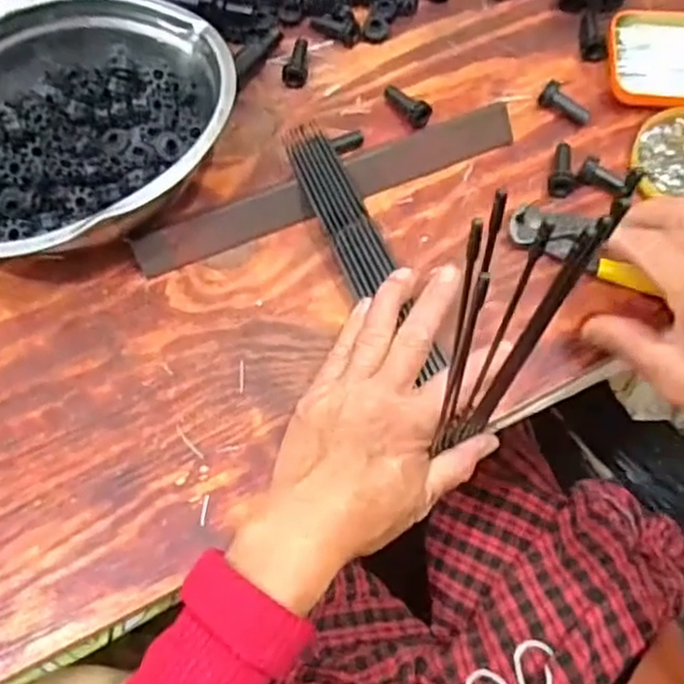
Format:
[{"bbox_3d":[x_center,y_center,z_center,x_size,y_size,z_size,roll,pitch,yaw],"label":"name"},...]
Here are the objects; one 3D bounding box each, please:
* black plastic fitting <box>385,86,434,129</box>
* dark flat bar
[{"bbox_3d":[0.044,-0.170,0.505,0.015,0.019,0.042,-41,73,-14],"label":"black plastic fitting"},{"bbox_3d":[-0.008,-0.103,0.482,0.264,0.008,0.032,-22,69,-8],"label":"dark flat bar"}]

